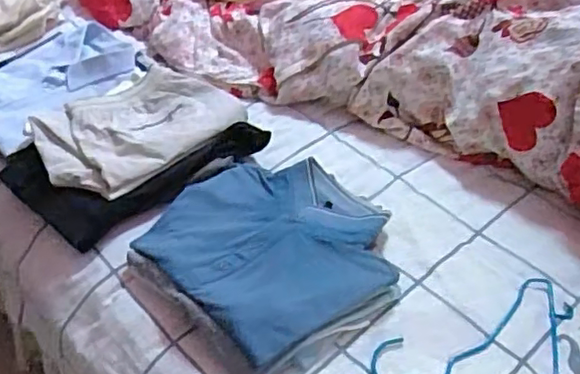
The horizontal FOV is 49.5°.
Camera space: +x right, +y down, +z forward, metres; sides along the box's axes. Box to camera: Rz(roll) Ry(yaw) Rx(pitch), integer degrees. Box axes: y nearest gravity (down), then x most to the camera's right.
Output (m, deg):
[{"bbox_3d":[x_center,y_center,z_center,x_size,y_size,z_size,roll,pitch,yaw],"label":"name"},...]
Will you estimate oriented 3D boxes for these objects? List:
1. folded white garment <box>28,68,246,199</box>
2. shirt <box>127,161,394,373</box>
[{"bbox_3d":[-0.242,-0.098,1.002,0.211,0.041,0.315,32,49,32],"label":"folded white garment"},{"bbox_3d":[-0.023,0.075,0.848,0.279,0.053,0.302,-32,49,-32],"label":"shirt"}]

